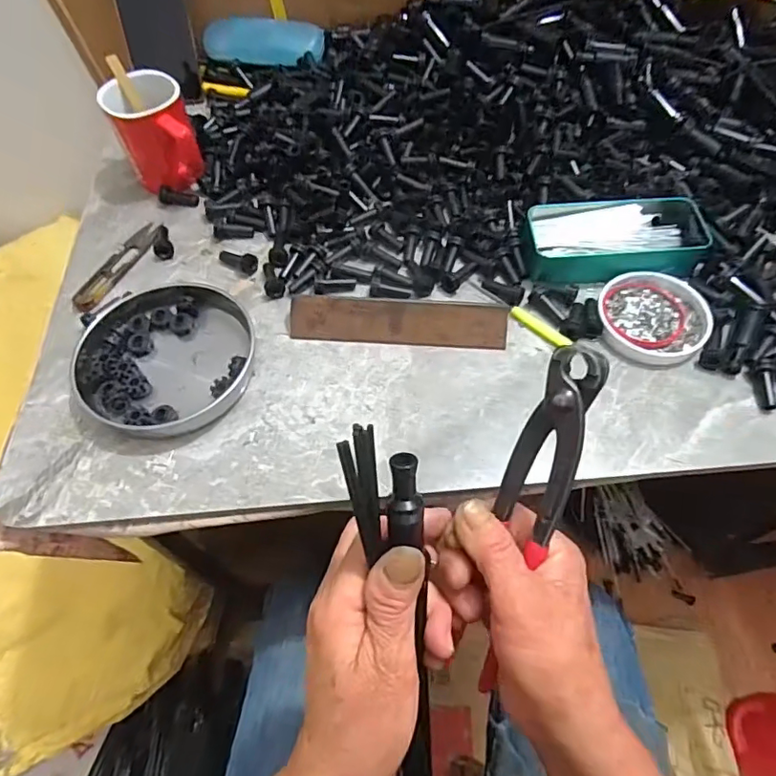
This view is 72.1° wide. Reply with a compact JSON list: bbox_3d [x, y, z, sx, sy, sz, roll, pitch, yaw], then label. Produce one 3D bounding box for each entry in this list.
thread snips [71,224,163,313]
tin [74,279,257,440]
[{"bbox_3d":[-0.255,-0.117,0.500,0.029,0.012,0.116,16,60,12],"label":"thread snips"},{"bbox_3d":[-0.179,-0.031,0.440,0.134,0.025,0.149,3,59,4],"label":"tin"}]

